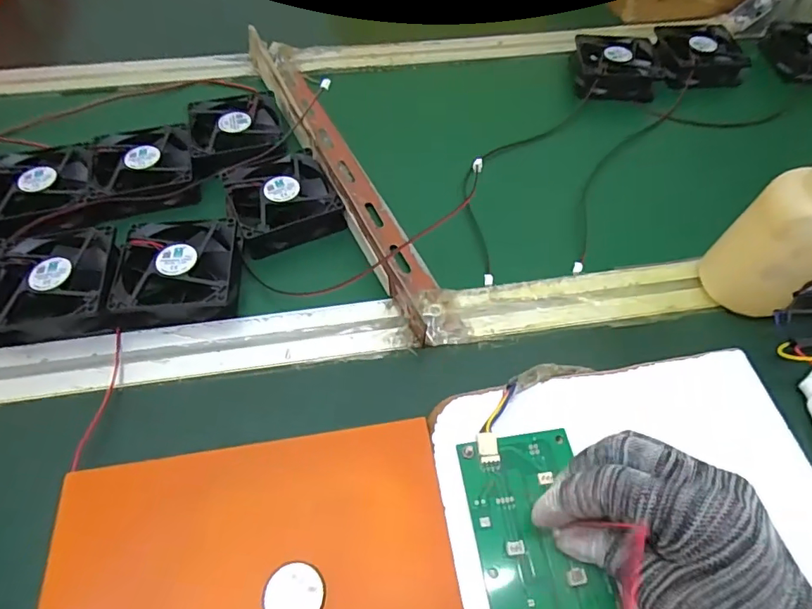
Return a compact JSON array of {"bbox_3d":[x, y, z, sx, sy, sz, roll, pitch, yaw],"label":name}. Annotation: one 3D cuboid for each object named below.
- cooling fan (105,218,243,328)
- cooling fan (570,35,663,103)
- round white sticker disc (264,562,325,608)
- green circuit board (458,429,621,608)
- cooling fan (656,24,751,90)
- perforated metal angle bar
[{"bbox_3d":[-0.165,-0.024,0.372,0.082,0.025,0.084,-3,51,-3],"label":"cooling fan"},{"bbox_3d":[0.217,-0.246,0.525,0.082,0.025,0.082,5,51,4],"label":"cooling fan"},{"bbox_3d":[-0.054,0.142,0.247,0.028,0.004,0.028,0,51,0],"label":"round white sticker disc"},{"bbox_3d":[0.071,0.132,0.259,0.064,0.007,0.134,-8,58,-7],"label":"green circuit board"},{"bbox_3d":[0.314,-0.266,0.542,0.088,0.023,0.090,7,51,5],"label":"cooling fan"},{"bbox_3d":[-0.062,-0.129,0.440,0.046,0.035,0.384,-20,54,-16],"label":"perforated metal angle bar"}]

